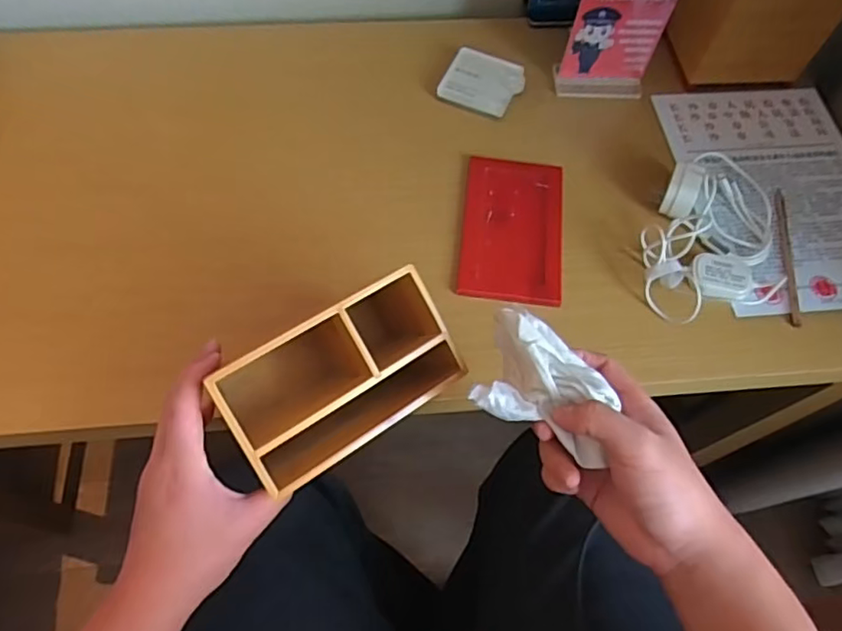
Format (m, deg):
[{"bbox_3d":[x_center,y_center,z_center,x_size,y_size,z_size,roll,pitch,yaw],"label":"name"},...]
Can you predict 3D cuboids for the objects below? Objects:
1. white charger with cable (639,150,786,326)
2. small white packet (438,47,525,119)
[{"bbox_3d":[0.287,-0.084,0.575,0.139,0.037,0.195,5,63,0],"label":"white charger with cable"},{"bbox_3d":[0.068,-0.259,0.655,0.081,0.010,0.070,24,78,6],"label":"small white packet"}]

